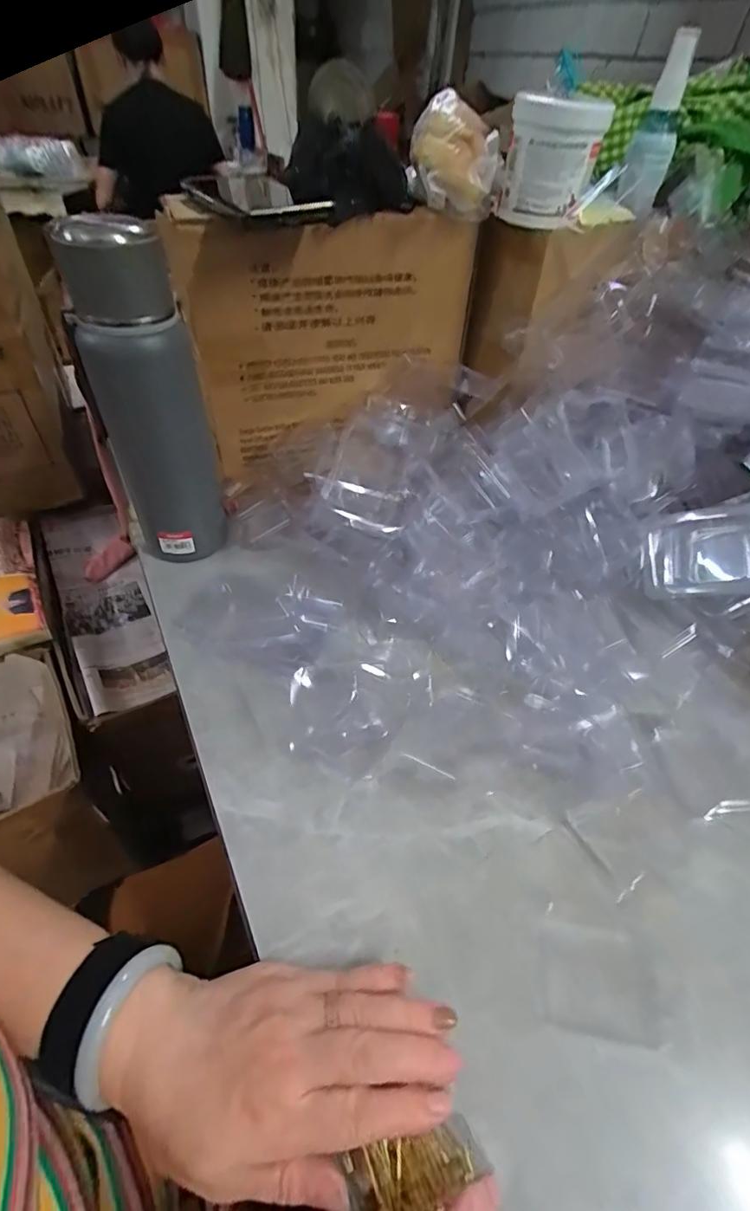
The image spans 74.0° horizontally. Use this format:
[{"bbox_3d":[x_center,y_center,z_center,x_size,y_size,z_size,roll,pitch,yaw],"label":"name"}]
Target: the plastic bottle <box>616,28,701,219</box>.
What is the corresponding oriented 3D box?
[{"bbox_3d":[0.245,-0.412,0.432,0.038,0.118,0.034,13,25,7],"label":"plastic bottle"}]

